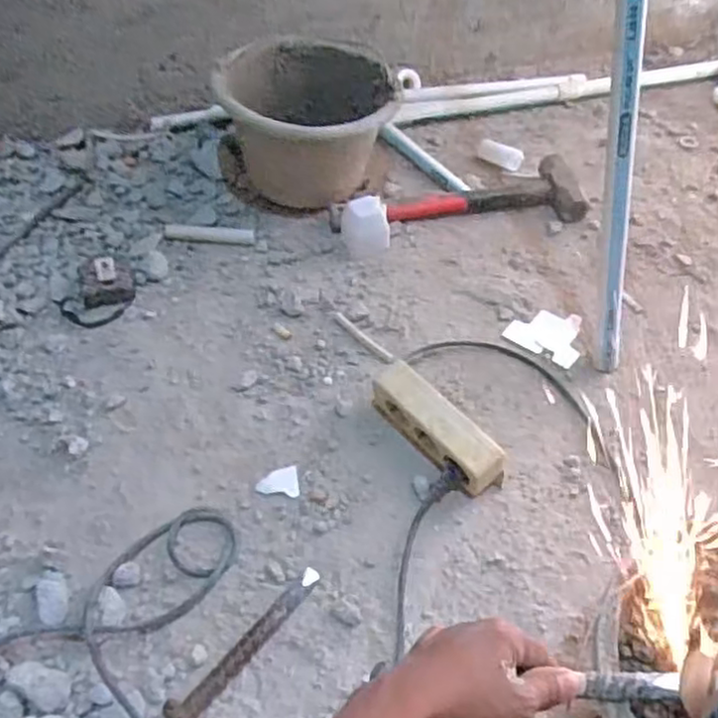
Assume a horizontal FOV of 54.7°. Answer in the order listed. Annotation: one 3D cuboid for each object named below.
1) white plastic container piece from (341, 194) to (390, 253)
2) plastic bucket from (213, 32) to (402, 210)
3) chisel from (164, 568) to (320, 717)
[{"bbox_3d":[0.010,-0.179,0.946,0.063,0.059,0.053,-6,50,-6],"label":"white plastic container piece"},{"bbox_3d":[-0.090,-0.329,1.014,0.212,0.165,0.204,-25,54,-20],"label":"plastic bucket"},{"bbox_3d":[-0.099,0.246,0.608,0.032,0.024,0.171,29,55,22],"label":"chisel"}]

